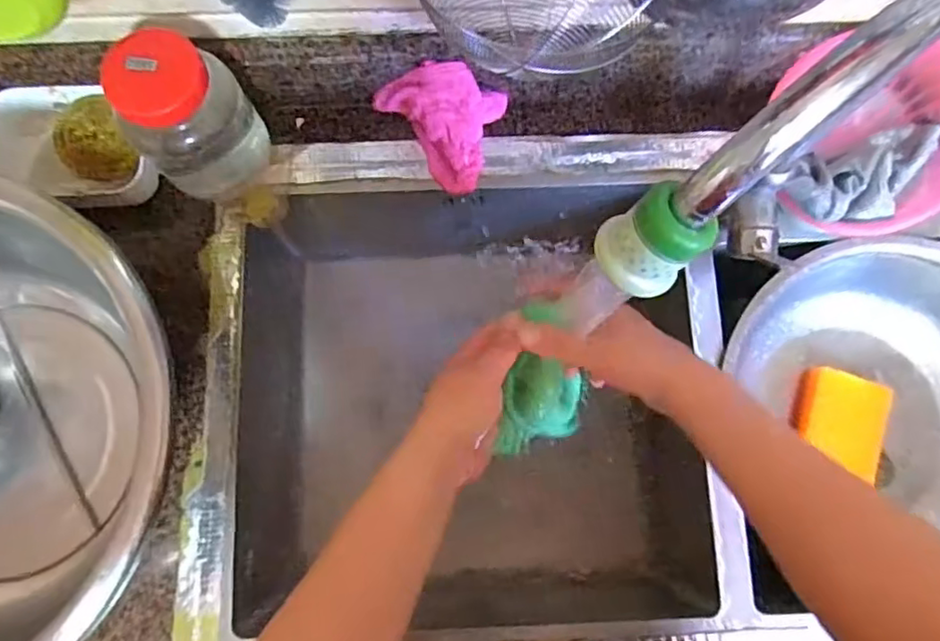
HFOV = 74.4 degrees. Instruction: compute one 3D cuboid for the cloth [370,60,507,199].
[{"bbox_3d":[-0.029,-0.179,0.578,0.119,0.069,0.091,4,78,0],"label":"cloth"}]

